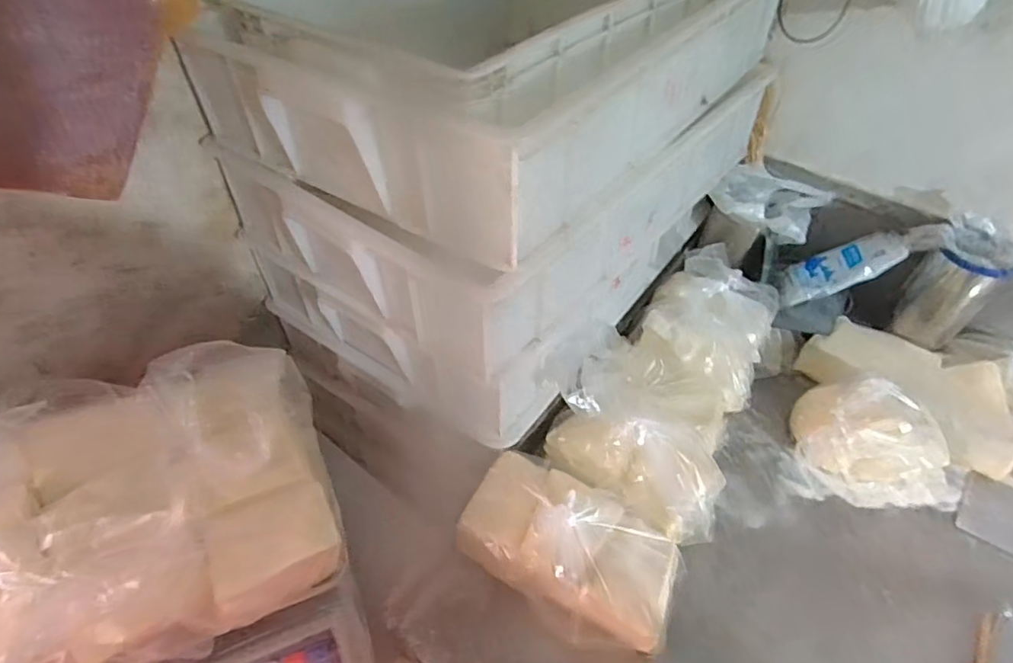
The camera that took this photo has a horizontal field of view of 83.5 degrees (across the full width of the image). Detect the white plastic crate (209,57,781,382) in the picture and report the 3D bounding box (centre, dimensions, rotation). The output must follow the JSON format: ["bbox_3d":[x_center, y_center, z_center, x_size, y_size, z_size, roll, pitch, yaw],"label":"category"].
[{"bbox_3d":[0.016,-0.223,0.713,0.390,0.145,0.592,34,53,24],"label":"white plastic crate"}]

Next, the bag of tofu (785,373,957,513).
[{"bbox_3d":[0.472,0.129,0.700,0.195,0.094,0.139,0,48,-5],"label":"bag of tofu"}]

